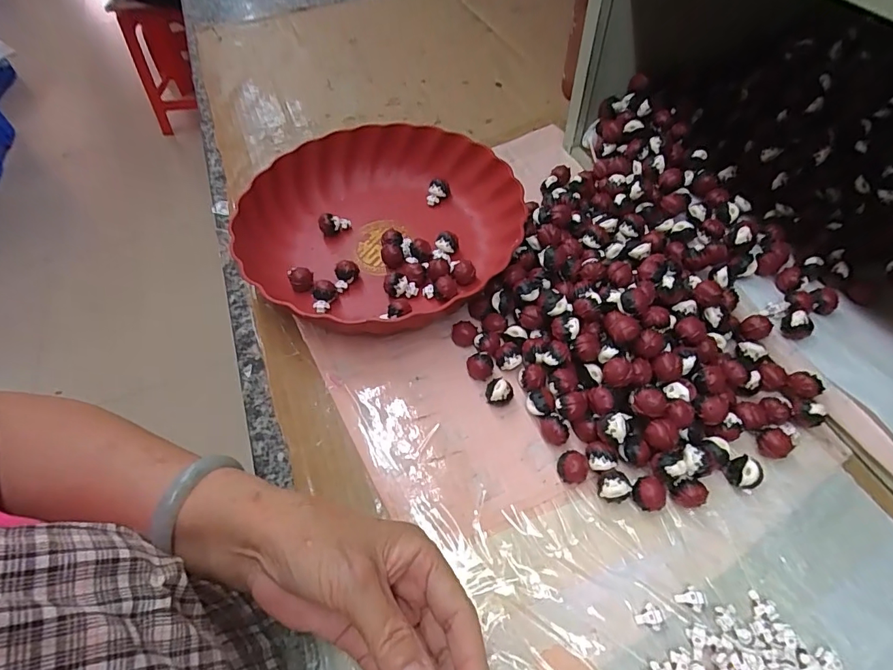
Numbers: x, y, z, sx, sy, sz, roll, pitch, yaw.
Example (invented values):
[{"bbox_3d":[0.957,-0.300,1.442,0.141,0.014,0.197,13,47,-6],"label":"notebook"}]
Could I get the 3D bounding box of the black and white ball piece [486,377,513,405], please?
[{"bbox_3d":[0.038,0.041,0.341,0.018,0.016,0.014,11,56,10],"label":"black and white ball piece"}]

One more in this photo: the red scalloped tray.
[{"bbox_3d":[-0.058,-0.101,0.430,0.239,0.062,0.237,37,65,25],"label":"red scalloped tray"}]

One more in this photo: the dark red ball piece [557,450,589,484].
[{"bbox_3d":[0.082,0.087,0.310,0.019,0.016,0.020,-1,55,2],"label":"dark red ball piece"}]

